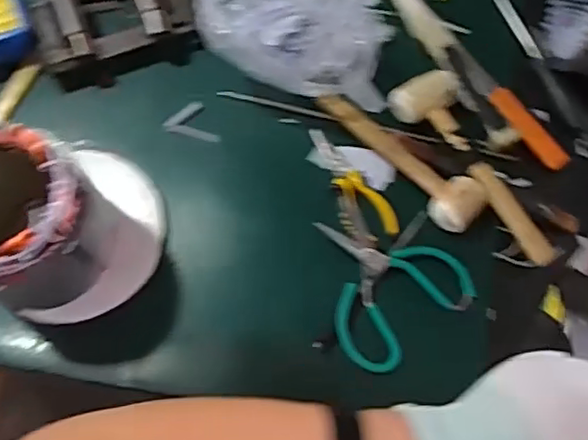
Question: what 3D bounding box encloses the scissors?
[{"bbox_3d":[0.118,0.072,0.683,0.157,0.018,0.163,-11,73,-4],"label":"scissors"}]

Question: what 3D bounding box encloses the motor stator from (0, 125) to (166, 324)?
[{"bbox_3d":[-0.241,0.004,0.634,0.188,0.187,0.159,-22,74,-7],"label":"motor stator"}]

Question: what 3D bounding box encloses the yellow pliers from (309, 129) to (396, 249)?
[{"bbox_3d":[0.065,-0.045,0.714,0.059,0.020,0.153,-24,75,-8],"label":"yellow pliers"}]

